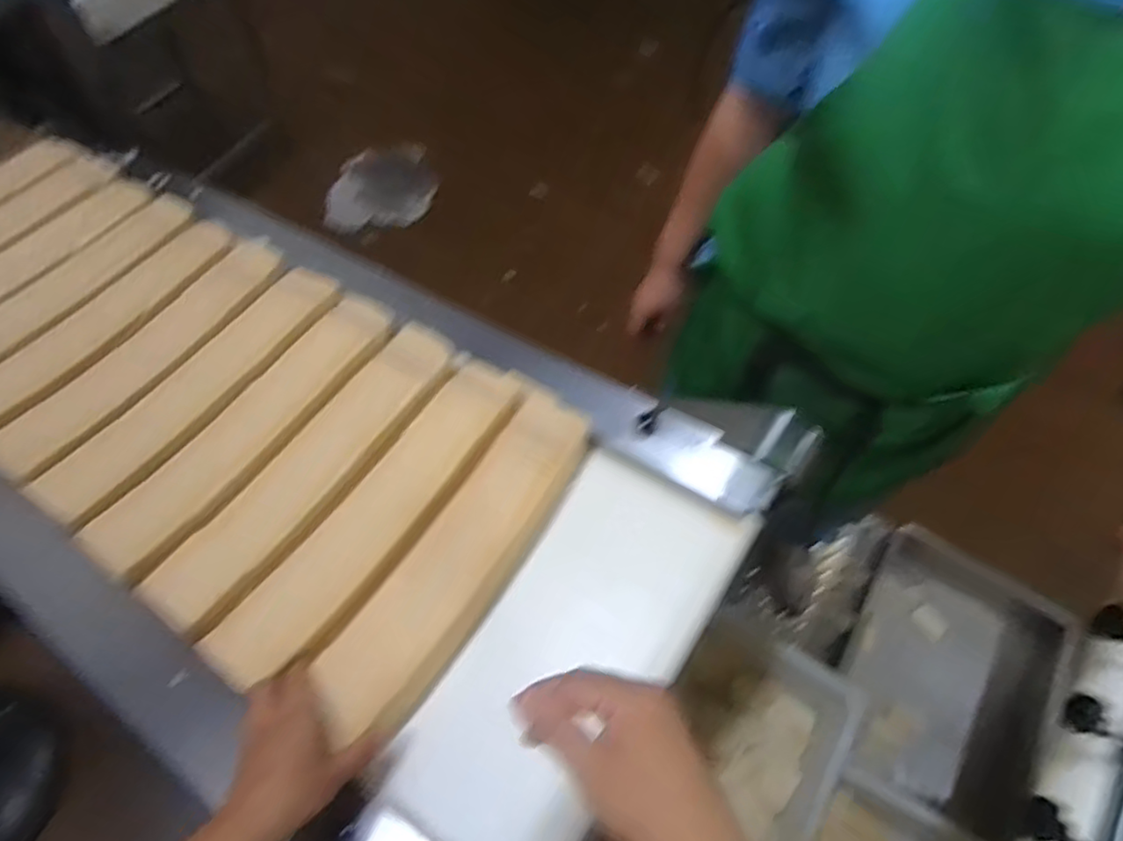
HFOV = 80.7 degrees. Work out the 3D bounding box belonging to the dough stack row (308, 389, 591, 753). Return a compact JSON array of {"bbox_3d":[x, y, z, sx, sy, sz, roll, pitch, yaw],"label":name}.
[{"bbox_3d":[-0.092,0.125,0.649,0.085,0.052,0.377,25,59,18],"label":"dough stack row"}]

